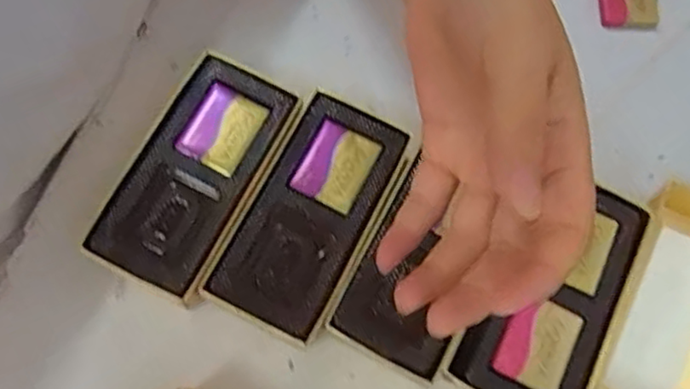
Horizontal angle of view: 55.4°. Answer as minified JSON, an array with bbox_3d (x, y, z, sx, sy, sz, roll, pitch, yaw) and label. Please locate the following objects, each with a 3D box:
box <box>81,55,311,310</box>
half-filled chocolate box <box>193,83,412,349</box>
[{"bbox_3d":[-0.071,-0.006,0.325,0.057,0.034,0.113,25,74,4],"label":"box"},{"bbox_3d":[-0.017,0.012,0.323,0.055,0.032,0.113,28,74,5],"label":"half-filled chocolate box"}]

